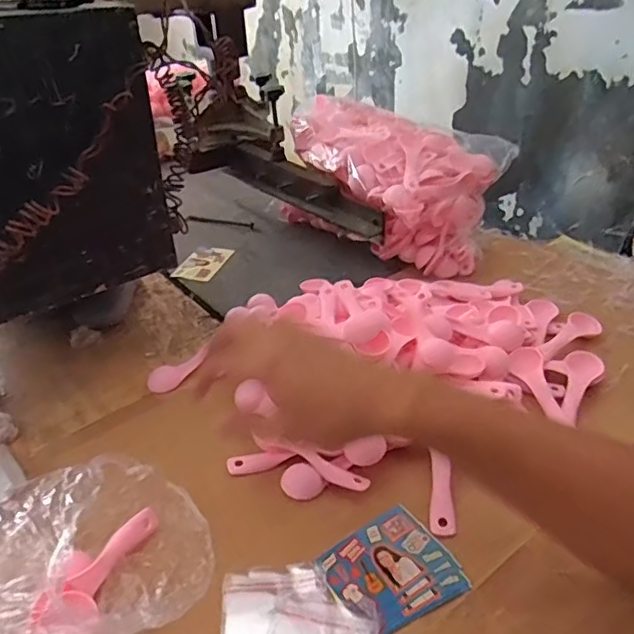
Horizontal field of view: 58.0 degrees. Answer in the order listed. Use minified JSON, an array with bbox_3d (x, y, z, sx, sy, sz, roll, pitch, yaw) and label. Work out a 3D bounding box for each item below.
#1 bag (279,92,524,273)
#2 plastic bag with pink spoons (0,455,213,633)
[{"bbox_3d":[0.094,-0.196,0.831,0.331,0.157,0.198,27,44,35],"label":"bag"},{"bbox_3d":[-0.165,0.169,0.373,0.123,0.102,0.209,19,40,27],"label":"plastic bag with pink spoons"}]

